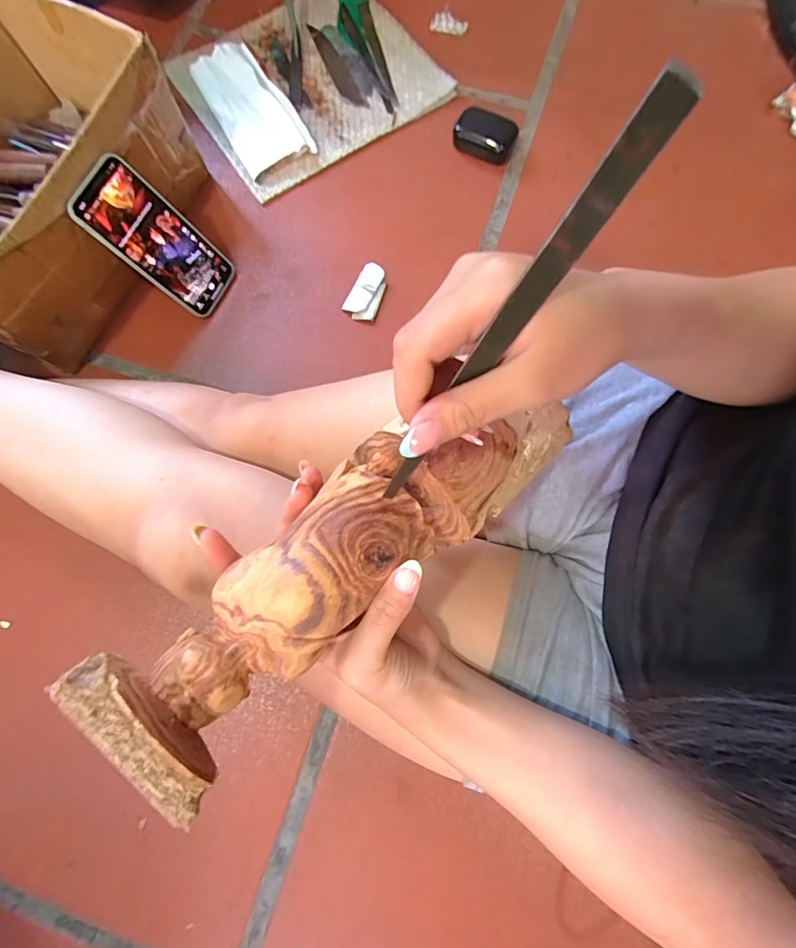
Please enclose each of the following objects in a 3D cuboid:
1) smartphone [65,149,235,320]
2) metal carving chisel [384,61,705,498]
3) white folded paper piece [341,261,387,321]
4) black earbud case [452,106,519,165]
[{"bbox_3d":[-0.256,-0.251,0.502,0.007,0.162,0.083,16,77,40],"label":"smartphone"},{"bbox_3d":[0.039,-0.051,0.192,0.012,0.194,0.011,43,41,9],"label":"metal carving chisel"},{"bbox_3d":[-0.036,-0.215,0.545,0.039,0.013,0.068,22,77,7],"label":"white folded paper piece"},{"bbox_3d":[0.111,-0.434,0.596,0.077,0.037,0.045,19,77,6],"label":"black earbud case"}]

